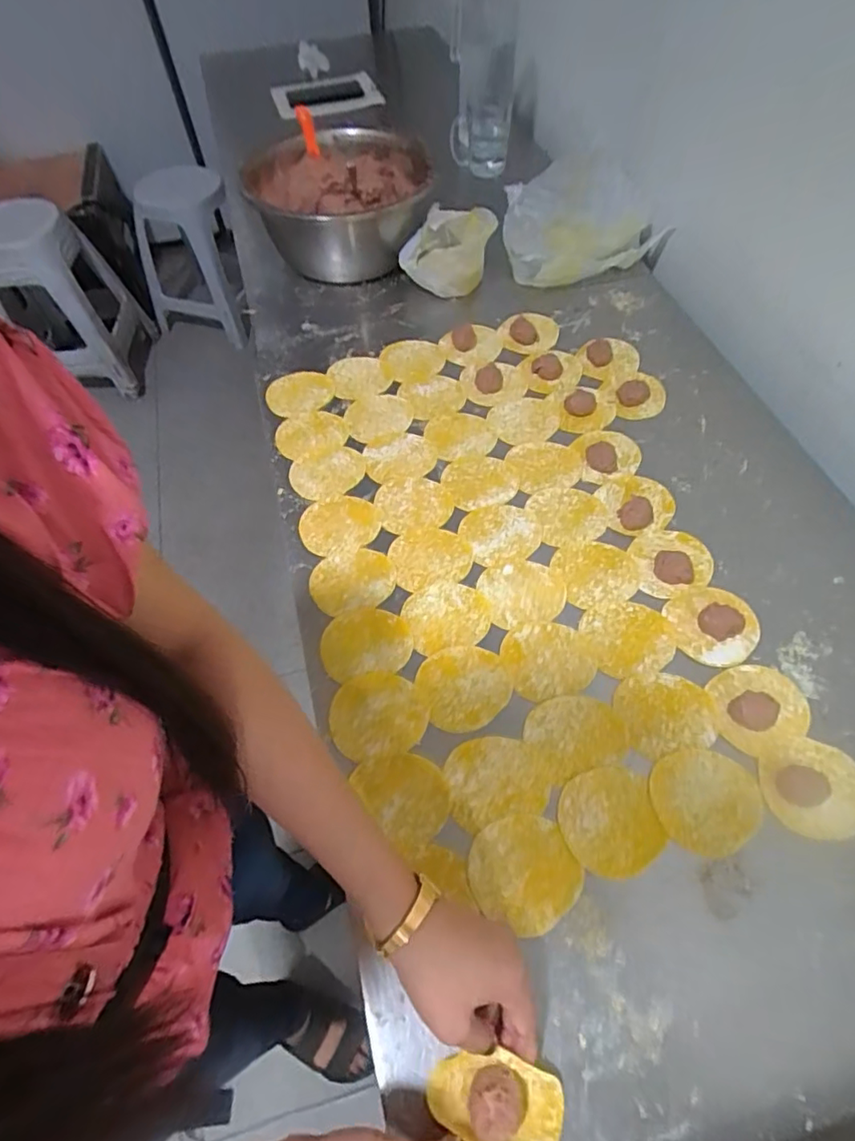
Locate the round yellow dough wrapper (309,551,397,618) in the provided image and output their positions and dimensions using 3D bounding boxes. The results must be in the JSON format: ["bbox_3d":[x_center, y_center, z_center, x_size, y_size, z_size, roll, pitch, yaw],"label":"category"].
[{"bbox_3d":[-0.078,0.011,0.588,0.086,0.004,0.068,-16,60,-7],"label":"round yellow dough wrapper"}]

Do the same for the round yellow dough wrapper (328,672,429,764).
[{"bbox_3d":[-0.044,0.130,0.511,0.086,0.010,0.075,-16,62,-10],"label":"round yellow dough wrapper"}]

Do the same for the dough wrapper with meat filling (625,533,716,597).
[{"bbox_3d":[0.251,-0.011,0.584,0.084,0.013,0.075,-22,61,-10],"label":"dough wrapper with meat filling"}]

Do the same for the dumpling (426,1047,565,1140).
[{"bbox_3d":[0.045,0.337,0.360,0.084,0.032,0.045,17,62,12],"label":"dumpling"}]

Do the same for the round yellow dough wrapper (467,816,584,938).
[{"bbox_3d":[0.074,0.235,0.439,0.080,0.004,0.078,-1,59,2],"label":"round yellow dough wrapper"}]

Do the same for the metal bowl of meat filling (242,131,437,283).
[{"bbox_3d":[-0.137,-0.583,0.892,0.275,0.122,0.302,-1,59,2],"label":"metal bowl of meat filling"}]

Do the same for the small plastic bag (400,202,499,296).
[{"bbox_3d":[0.031,-0.462,0.822,0.130,0.096,0.067,12,61,9],"label":"small plastic bag"}]

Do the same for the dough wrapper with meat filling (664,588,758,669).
[{"bbox_3d":[0.275,0.050,0.538,0.079,0.020,0.075,-1,59,2],"label":"dough wrapper with meat filling"}]

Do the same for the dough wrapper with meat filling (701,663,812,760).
[{"bbox_3d":[0.291,0.117,0.498,0.086,0.011,0.071,-20,61,-9],"label":"dough wrapper with meat filling"}]

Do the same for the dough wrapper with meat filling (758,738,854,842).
[{"bbox_3d":[0.322,0.180,0.468,0.087,0.005,0.075,5,60,5],"label":"dough wrapper with meat filling"}]

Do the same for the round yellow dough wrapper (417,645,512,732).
[{"bbox_3d":[0.036,0.107,0.525,0.080,0.008,0.077,-2,59,3],"label":"round yellow dough wrapper"}]

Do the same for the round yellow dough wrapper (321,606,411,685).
[{"bbox_3d":[-0.060,0.070,0.552,0.086,0.006,0.070,-12,60,-4],"label":"round yellow dough wrapper"}]

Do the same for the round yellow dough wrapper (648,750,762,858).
[{"bbox_3d":[0.230,0.189,0.466,0.090,0.005,0.077,-16,60,-7],"label":"round yellow dough wrapper"}]

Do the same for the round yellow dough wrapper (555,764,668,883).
[{"bbox_3d":[0.147,0.202,0.456,0.079,0.004,0.078,-1,59,2],"label":"round yellow dough wrapper"}]

